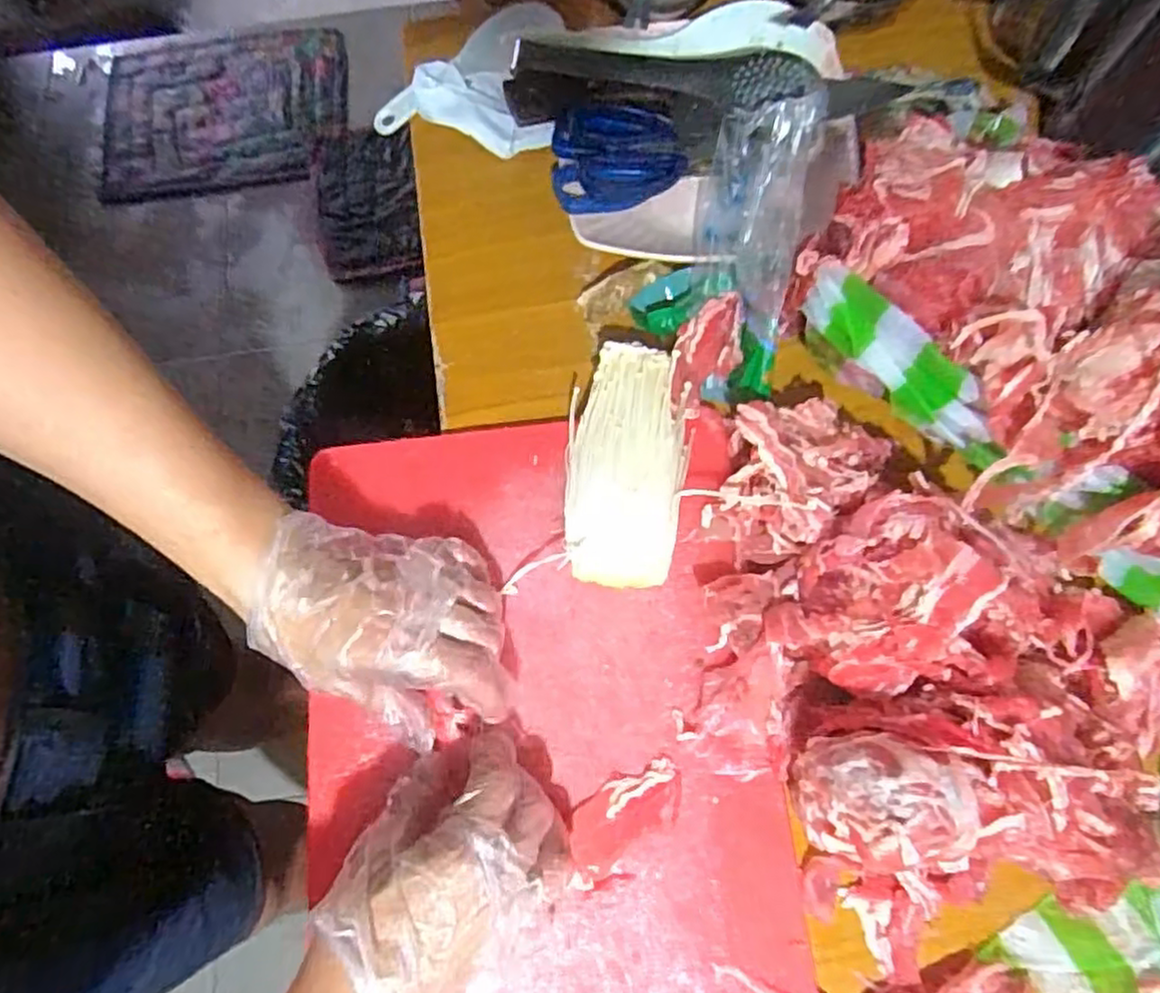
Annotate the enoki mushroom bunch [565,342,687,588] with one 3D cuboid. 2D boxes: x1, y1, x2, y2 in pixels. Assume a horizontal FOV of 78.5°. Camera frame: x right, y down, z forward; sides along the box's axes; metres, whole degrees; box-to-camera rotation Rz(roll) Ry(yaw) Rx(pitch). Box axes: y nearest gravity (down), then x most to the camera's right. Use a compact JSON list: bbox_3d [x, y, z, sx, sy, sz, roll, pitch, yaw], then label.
[{"bbox_3d":[0.028,-0.021,0.446,0.070,0.035,0.153,1,74,3],"label":"enoki mushroom bunch"}]

